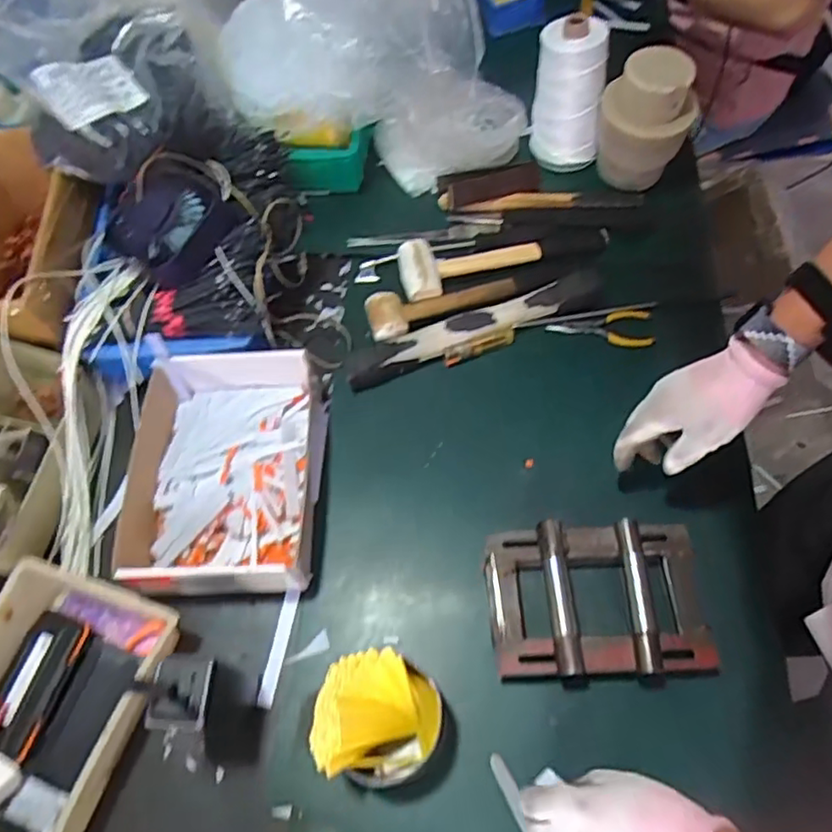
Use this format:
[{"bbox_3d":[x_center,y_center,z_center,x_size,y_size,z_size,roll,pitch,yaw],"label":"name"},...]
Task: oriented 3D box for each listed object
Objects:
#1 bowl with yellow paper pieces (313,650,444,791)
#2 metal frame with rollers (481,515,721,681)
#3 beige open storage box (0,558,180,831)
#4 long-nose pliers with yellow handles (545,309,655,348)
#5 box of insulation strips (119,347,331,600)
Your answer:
[{"bbox_3d":[-0.029,0.259,0.554,0.099,0.094,0.100,-1,63,3],"label":"bowl with yellow paper pieces"},{"bbox_3d":[0.168,0.172,0.612,0.195,0.066,0.135,-5,63,1],"label":"metal frame with rollers"},{"bbox_3d":[-0.343,0.272,0.584,0.172,0.059,0.246,19,65,12],"label":"beige open storage box"},{"bbox_3d":[0.220,-0.102,0.769,0.122,0.011,0.049,-6,63,0],"label":"long-nose pliers with yellow handles"},{"bbox_3d":[-0.197,0.058,0.678,0.205,0.077,0.248,1,63,4],"label":"box of insulation strips"}]

